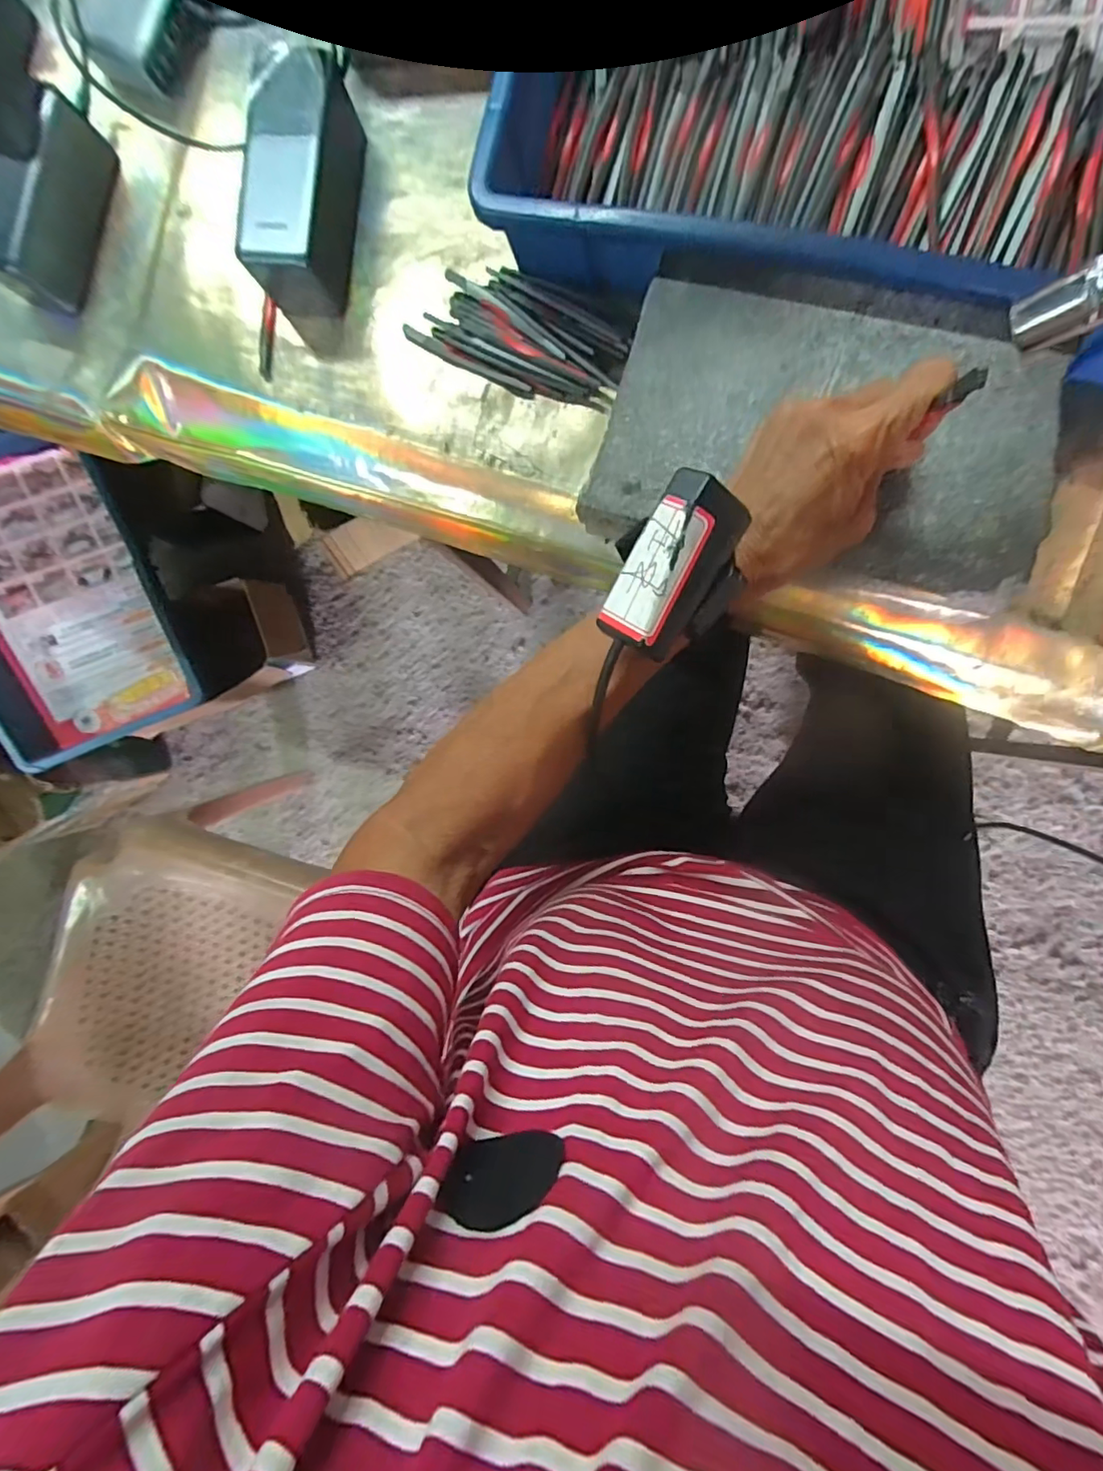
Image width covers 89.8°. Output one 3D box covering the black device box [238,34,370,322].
[{"bbox_3d":[-0.163,-0.356,0.362,0.049,0.058,0.122,14,95,8],"label":"black device box"}]

